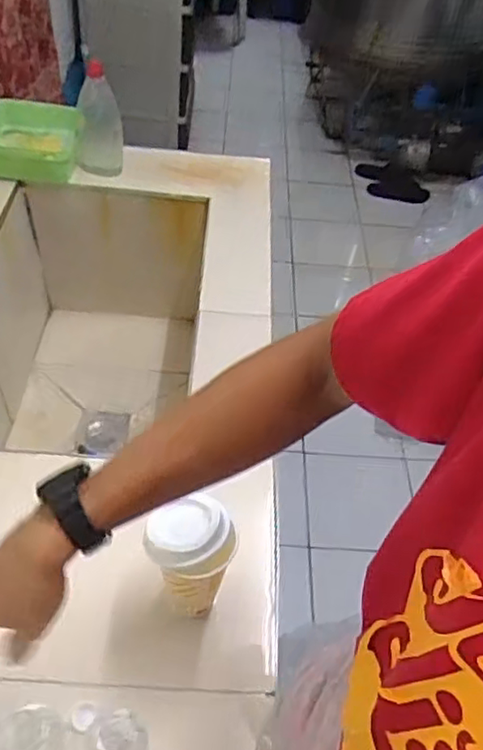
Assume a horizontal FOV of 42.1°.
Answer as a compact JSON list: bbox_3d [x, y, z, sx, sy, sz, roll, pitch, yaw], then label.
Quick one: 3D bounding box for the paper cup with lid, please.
[{"bbox_3d":[-0.056,0.207,0.685,0.084,0.164,0.084,3,48,-3],"label":"paper cup with lid"}]

